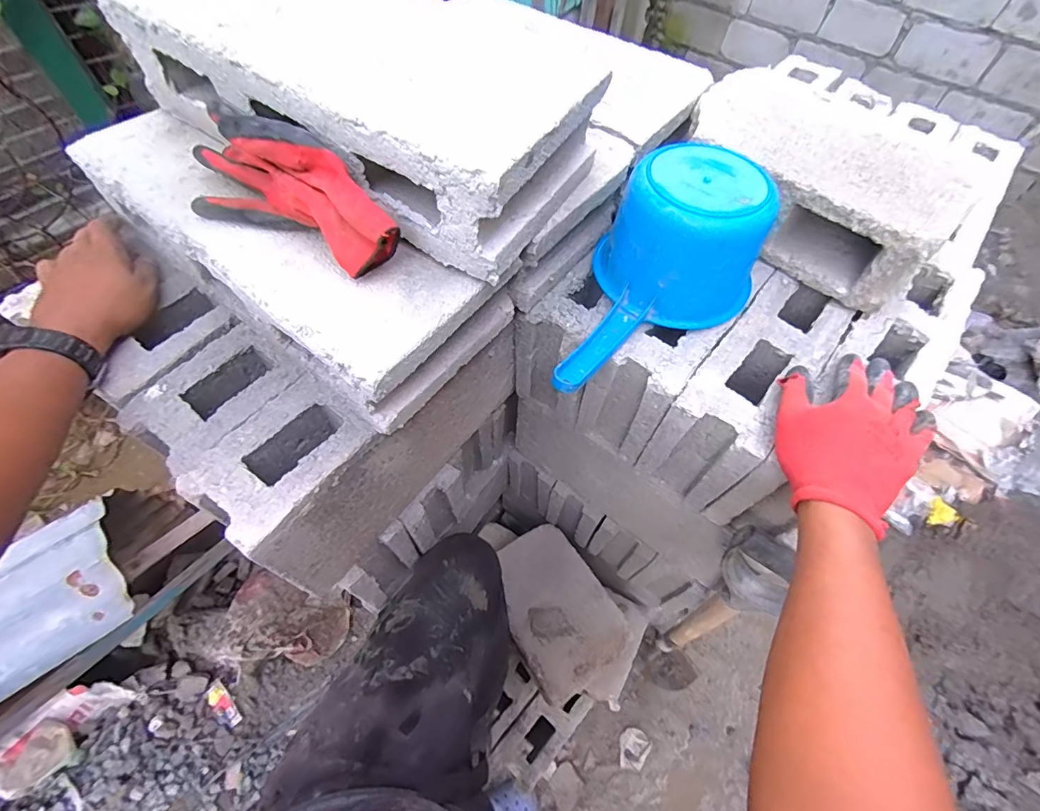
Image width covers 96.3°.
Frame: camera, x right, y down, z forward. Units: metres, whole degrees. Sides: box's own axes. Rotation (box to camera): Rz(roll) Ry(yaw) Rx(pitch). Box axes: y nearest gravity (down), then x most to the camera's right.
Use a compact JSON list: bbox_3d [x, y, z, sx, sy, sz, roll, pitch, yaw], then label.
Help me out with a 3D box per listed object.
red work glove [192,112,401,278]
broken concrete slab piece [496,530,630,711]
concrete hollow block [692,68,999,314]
[{"bbox_3d":[-0.185,-0.171,0.368,0.206,0.075,0.058,23,60,11],"label":"red work glove"},{"bbox_3d":[0.067,0.381,0.896,0.194,0.029,0.278,-27,64,-18],"label":"broken concrete slab piece"},{"bbox_3d":[0.336,-0.259,0.540,0.298,0.101,0.177,40,64,19],"label":"concrete hollow block"}]

